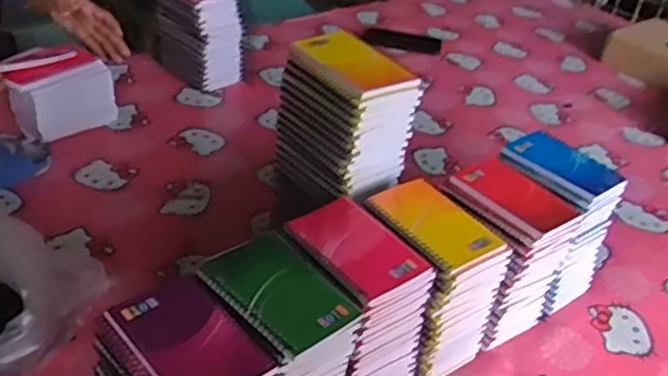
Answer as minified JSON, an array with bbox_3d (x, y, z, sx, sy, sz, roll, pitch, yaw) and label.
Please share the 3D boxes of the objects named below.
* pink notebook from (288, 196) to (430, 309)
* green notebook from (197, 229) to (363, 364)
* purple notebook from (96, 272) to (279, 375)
[{"bbox_3d":[0.019,0.049,0.665,0.092,0.019,0.133,-21,44,-34],"label":"pink notebook"},{"bbox_3d":[-0.049,0.085,0.597,0.094,0.013,0.137,-24,46,-36],"label":"green notebook"},{"bbox_3d":[-0.118,0.122,0.542,0.090,0.010,0.120,-24,45,-36],"label":"purple notebook"}]

